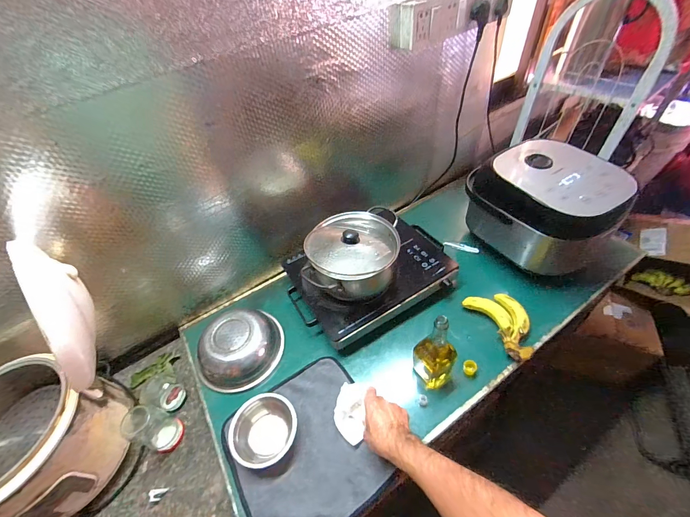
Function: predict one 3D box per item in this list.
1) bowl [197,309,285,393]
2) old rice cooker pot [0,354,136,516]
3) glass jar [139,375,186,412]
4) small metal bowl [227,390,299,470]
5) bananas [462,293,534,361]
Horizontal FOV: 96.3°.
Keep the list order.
[{"bbox_3d":[-0.252,0.210,0.744,0.171,0.082,0.187,-4,47,4],"label":"bowl"},{"bbox_3d":[-0.584,0.341,0.585,0.259,0.172,0.257,-4,47,4],"label":"old rice cooker pot"},{"bbox_3d":[-0.409,0.306,0.696,0.067,0.072,0.068,-4,47,4],"label":"glass jar"},{"bbox_3d":[-0.162,0.349,0.622,0.129,0.061,0.132,11,50,16],"label":"small metal bowl"},{"bbox_3d":[0.387,0.149,0.745,0.111,0.045,0.187,-23,49,-13],"label":"bananas"}]

